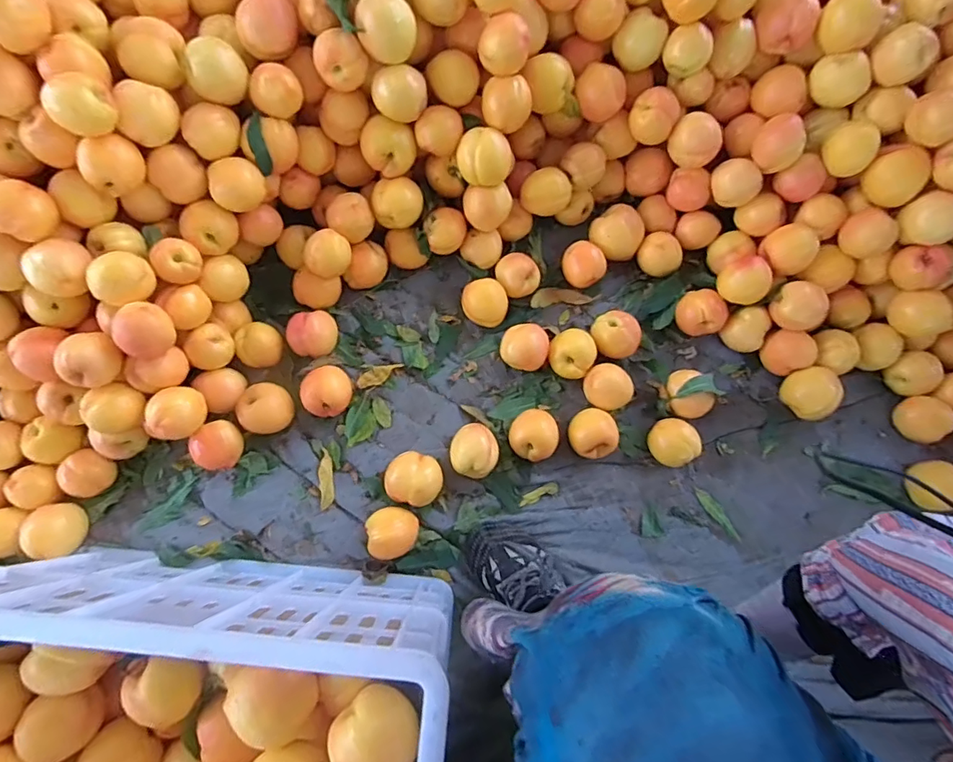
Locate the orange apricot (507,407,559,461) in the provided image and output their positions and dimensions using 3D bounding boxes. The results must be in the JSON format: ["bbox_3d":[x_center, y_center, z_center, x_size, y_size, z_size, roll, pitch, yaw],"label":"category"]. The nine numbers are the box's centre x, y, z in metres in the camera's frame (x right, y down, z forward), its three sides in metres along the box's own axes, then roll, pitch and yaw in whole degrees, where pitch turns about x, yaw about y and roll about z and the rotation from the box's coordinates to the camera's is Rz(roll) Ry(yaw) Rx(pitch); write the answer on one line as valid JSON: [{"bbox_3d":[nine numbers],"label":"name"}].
[{"bbox_3d":[0.077,0.073,0.662,0.064,0.050,0.064,0,76,-1],"label":"orange apricot"}]

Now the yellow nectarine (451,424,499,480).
[{"bbox_3d":[-0.002,0.093,0.653,0.061,0.057,0.066,0,76,-1],"label":"yellow nectarine"}]

